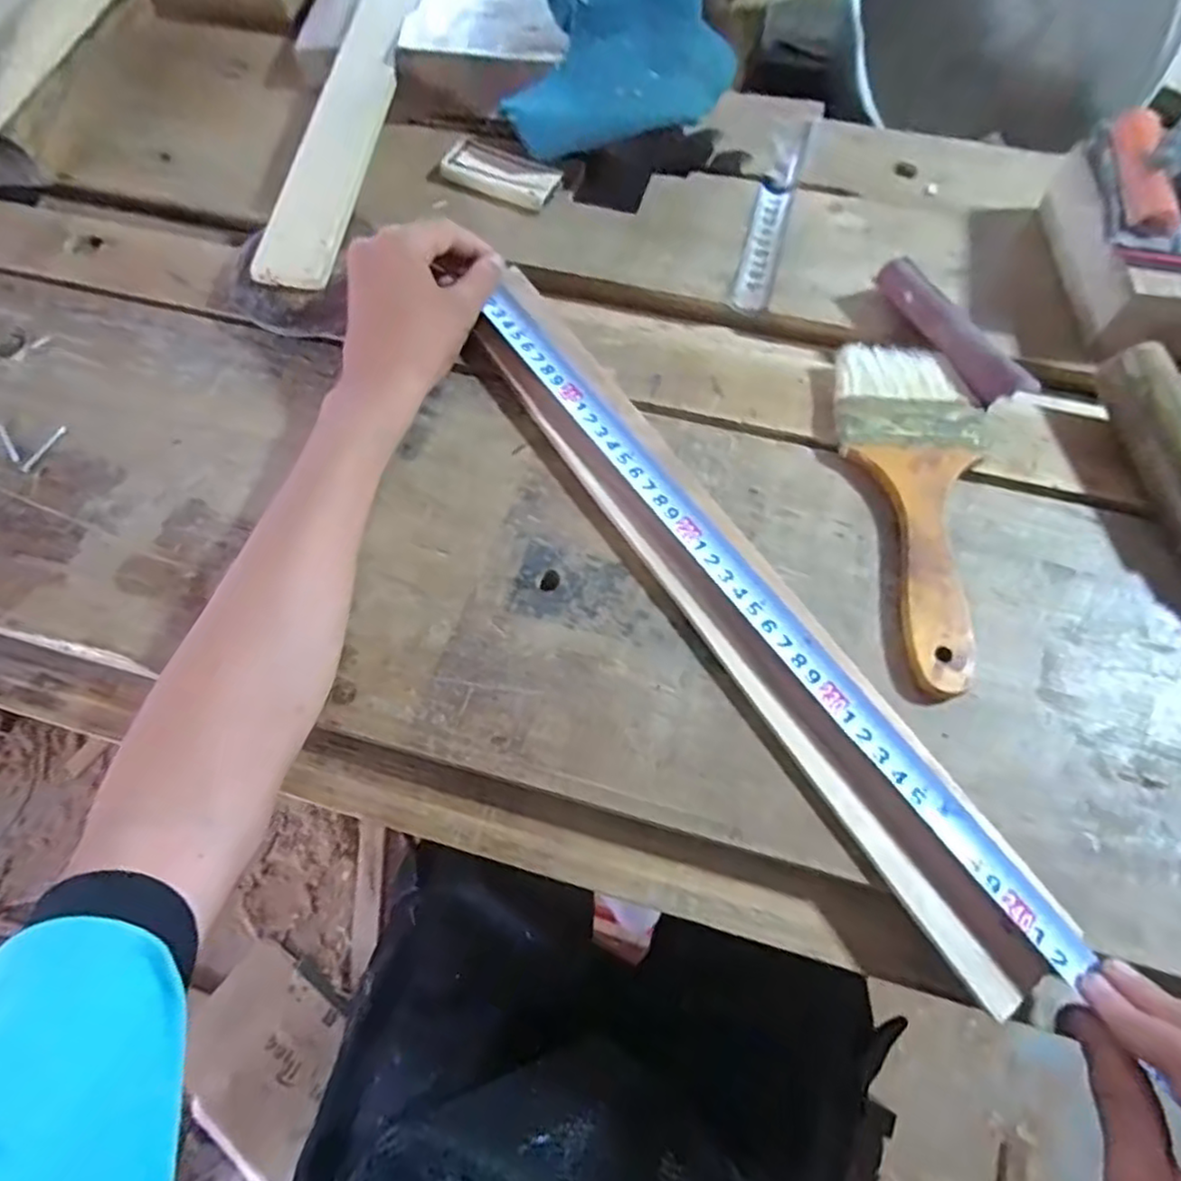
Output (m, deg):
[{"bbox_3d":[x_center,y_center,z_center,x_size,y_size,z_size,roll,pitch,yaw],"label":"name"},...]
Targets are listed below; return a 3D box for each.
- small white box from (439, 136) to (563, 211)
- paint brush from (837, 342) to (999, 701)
[{"bbox_3d":[-0.057,-0.270,0.438,0.079,0.012,0.034,28,67,14],"label":"small white box"},{"bbox_3d":[0.158,-0.041,0.325,0.075,0.020,0.183,8,64,4],"label":"paint brush"}]

